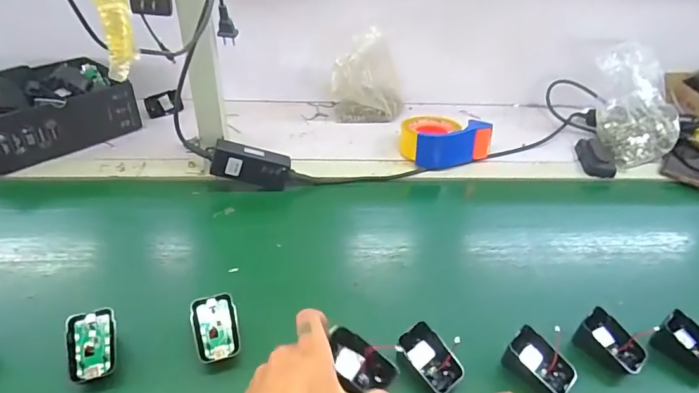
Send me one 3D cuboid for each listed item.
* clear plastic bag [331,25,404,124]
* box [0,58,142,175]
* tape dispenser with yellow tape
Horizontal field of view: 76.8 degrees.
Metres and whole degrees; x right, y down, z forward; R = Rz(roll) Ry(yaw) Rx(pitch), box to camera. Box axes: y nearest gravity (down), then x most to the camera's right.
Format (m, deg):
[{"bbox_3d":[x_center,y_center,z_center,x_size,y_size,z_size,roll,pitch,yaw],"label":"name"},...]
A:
[{"bbox_3d":[0.036,-0.236,0.868,0.148,0.176,0.075,-5,39,-11],"label":"clear plastic bag"},{"bbox_3d":[-0.525,-0.150,0.771,0.184,0.098,0.246,33,46,32],"label":"box"},{"bbox_3d":[0.163,-0.108,0.793,0.141,0.067,0.108,-7,39,-15],"label":"tape dispenser with yellow tape"}]

